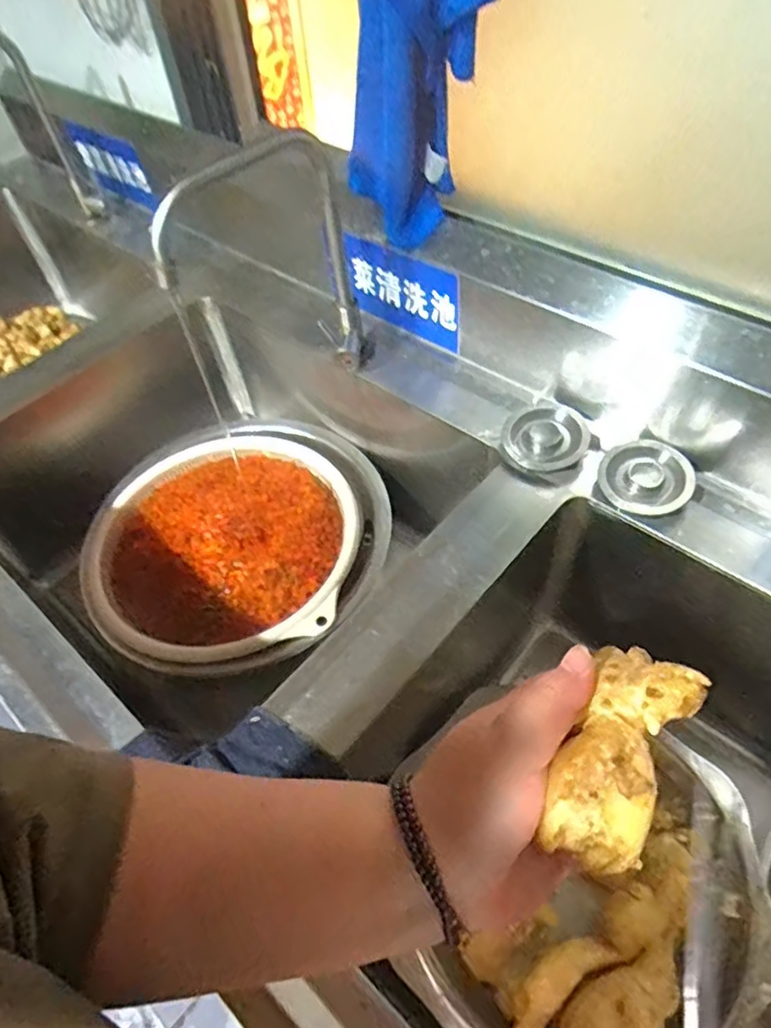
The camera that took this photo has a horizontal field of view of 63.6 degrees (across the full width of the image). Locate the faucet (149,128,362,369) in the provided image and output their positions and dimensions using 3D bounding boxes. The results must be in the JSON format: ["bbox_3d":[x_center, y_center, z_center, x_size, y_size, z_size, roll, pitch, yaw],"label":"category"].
[{"bbox_3d":[-0.111,-0.218,0.594,0.201,0.246,0.036,-35,58,-21],"label":"faucet"}]

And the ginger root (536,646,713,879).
[{"bbox_3d":[0.092,0.096,0.245,0.037,0.022,0.084,23,73,20],"label":"ginger root"}]

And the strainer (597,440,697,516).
[{"bbox_3d":[0.242,-0.034,0.581,0.075,0.018,0.077,-31,67,11],"label":"strainer"}]

